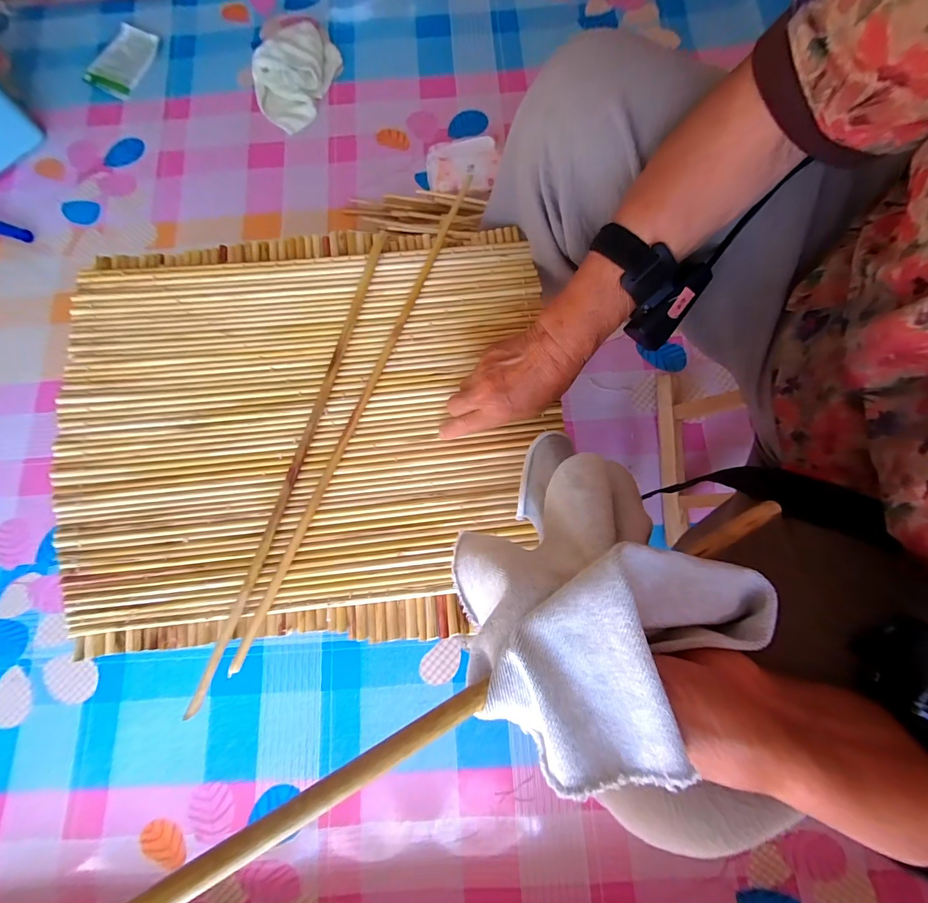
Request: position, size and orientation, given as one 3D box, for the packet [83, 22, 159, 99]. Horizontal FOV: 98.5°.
[{"bbox_3d":[-0.748,-0.857,0.874,0.115,0.022,0.168,22,80,6],"label":"packet"}]

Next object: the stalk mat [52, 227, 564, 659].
[{"bbox_3d":[-0.155,-0.035,0.410,0.474,0.013,0.422,-5,78,-3],"label":"stalk mat"}]

